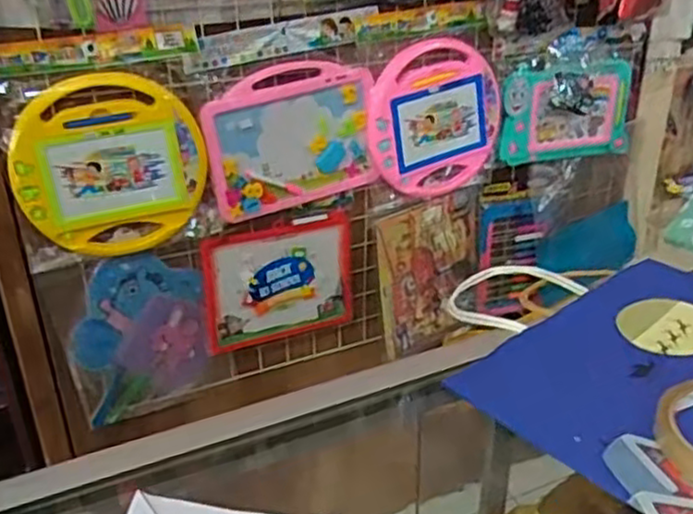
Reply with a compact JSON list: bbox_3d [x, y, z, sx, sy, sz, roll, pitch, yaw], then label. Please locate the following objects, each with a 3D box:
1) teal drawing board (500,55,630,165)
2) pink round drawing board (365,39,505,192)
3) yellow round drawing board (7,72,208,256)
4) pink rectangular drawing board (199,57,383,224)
[{"bbox_3d":[0.445,-0.288,1.413,0.303,0.193,0.020,-10,28,-18],"label":"teal drawing board"},{"bbox_3d":[0.167,-0.249,1.295,0.278,0.267,0.027,-13,29,-24],"label":"pink round drawing board"},{"bbox_3d":[-0.360,-0.136,1.099,0.273,0.273,0.027,-9,28,-17],"label":"yellow round drawing board"},{"bbox_3d":[-0.090,-0.198,1.196,0.293,0.236,0.015,-12,29,-21],"label":"pink rectangular drawing board"}]

